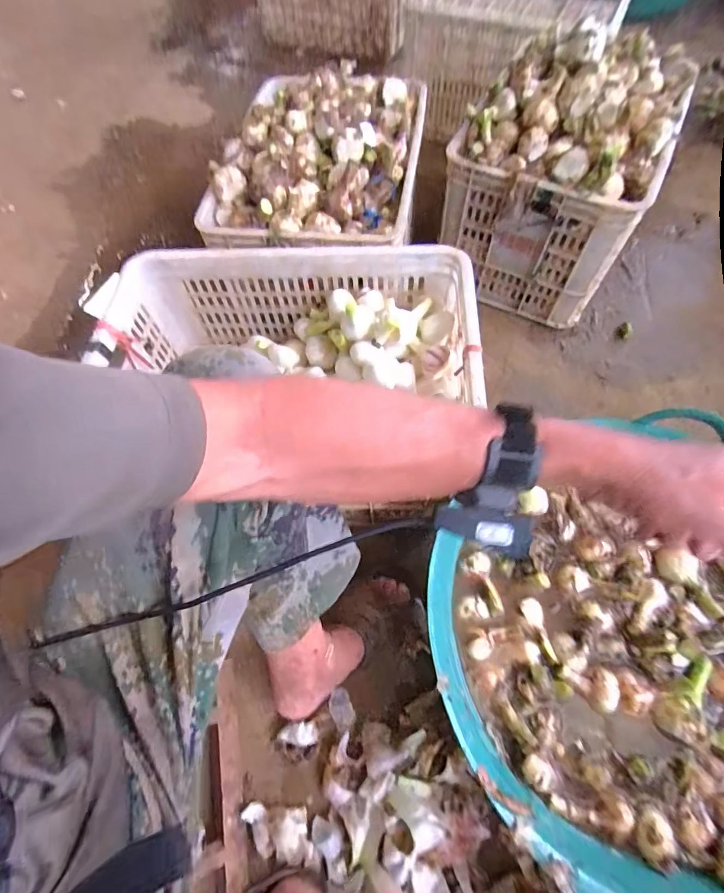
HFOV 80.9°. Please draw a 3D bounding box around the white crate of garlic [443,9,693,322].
[{"bbox_3d":[0.401,-0.564,0.877,0.334,0.384,0.437,24,67,13],"label":"white crate of garlic"}]

